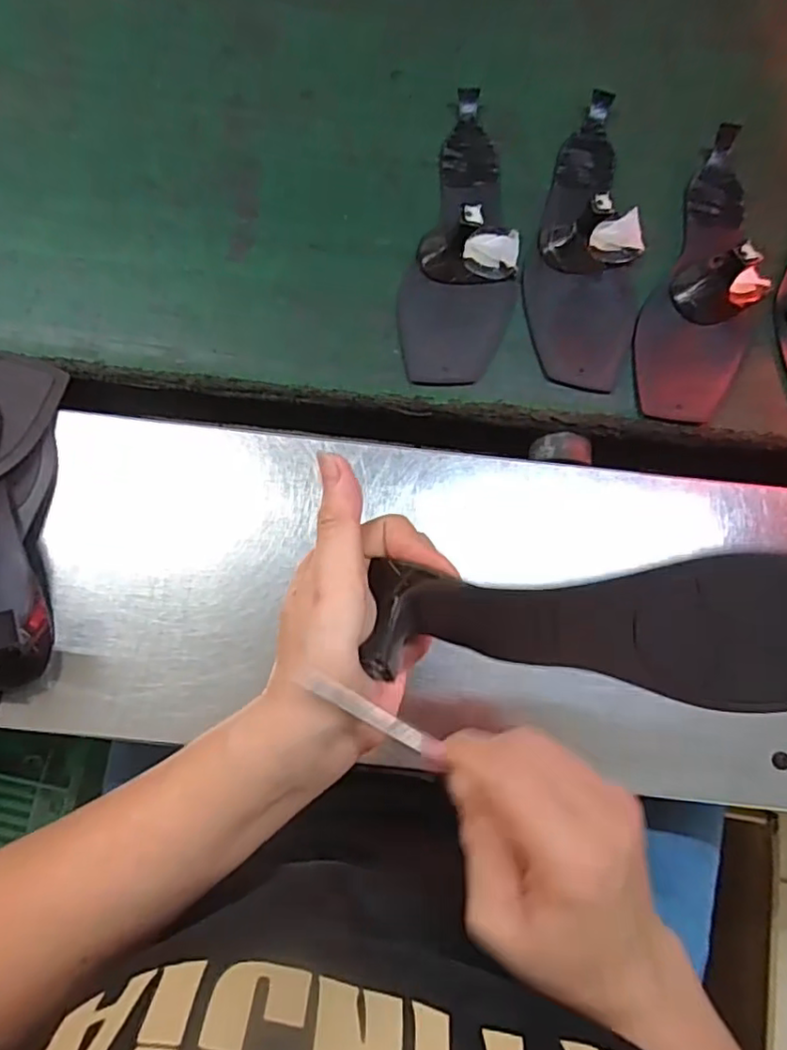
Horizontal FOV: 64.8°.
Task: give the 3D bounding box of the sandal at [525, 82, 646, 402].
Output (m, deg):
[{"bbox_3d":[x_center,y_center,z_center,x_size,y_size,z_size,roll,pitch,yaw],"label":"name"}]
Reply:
[{"bbox_3d":[0.145,-0.213,0.437,0.077,0.042,0.227,13,78,2],"label":"sandal"}]

